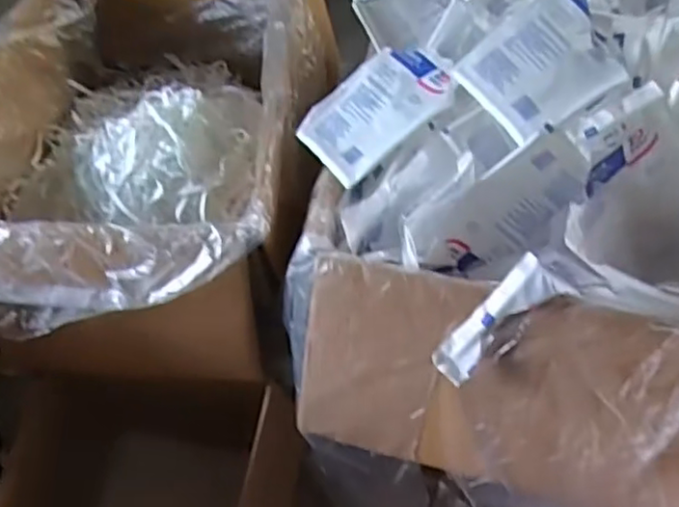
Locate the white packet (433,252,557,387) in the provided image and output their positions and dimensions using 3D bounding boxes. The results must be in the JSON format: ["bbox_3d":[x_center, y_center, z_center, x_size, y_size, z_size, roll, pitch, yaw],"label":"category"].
[{"bbox_3d":[0.135,0.059,0.568,0.127,0.007,0.039,-46,72,8],"label":"white packet"}]

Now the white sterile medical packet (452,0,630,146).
[{"bbox_3d":[0.210,-0.195,0.651,0.147,0.014,0.121,-33,70,1],"label":"white sterile medical packet"}]

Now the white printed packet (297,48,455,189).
[{"bbox_3d":[0.039,-0.161,0.708,0.167,0.011,0.125,-42,53,2],"label":"white printed packet"}]

